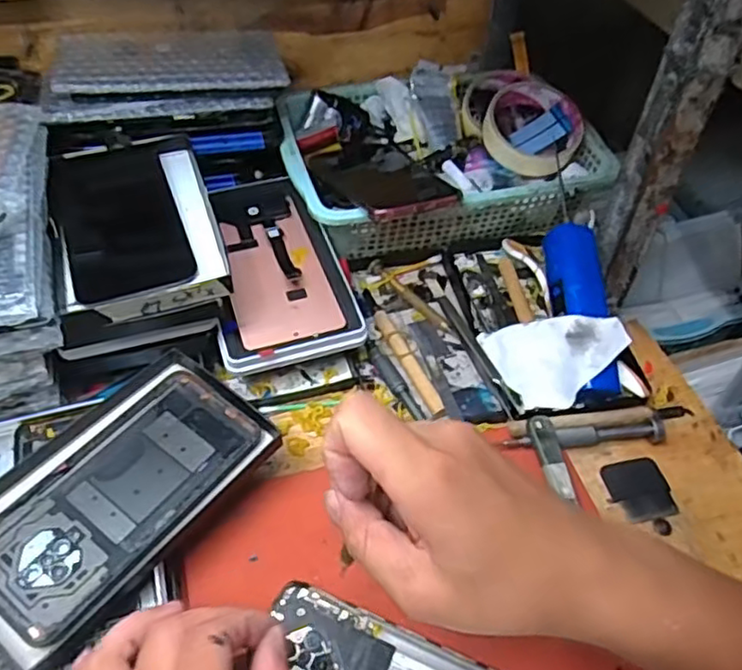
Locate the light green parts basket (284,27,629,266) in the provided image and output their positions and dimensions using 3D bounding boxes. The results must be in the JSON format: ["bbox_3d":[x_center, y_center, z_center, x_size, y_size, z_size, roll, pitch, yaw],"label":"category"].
[{"bbox_3d":[0.057,-0.156,0.582,0.264,0.079,0.201,-11,50,-12],"label":"light green parts basket"}]

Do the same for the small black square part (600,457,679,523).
[{"bbox_3d":[0.177,0.101,0.426,0.041,0.005,0.043,-6,50,-8],"label":"small black square part"}]

